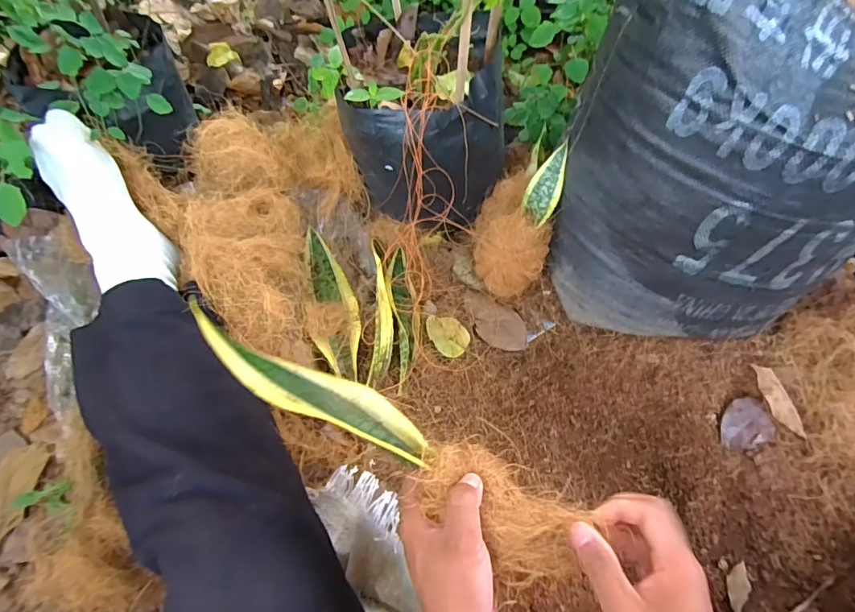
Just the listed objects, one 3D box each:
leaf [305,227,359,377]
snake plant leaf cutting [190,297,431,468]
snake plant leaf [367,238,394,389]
[{"bbox_3d":[-0.126,-0.006,0.628,0.059,0.031,0.215,-12,62,-7],"label":"leaf"},{"bbox_3d":[-0.105,0.067,0.404,0.233,0.022,0.063,24,20,4],"label":"snake plant leaf cutting"},{"bbox_3d":[-0.060,-0.001,0.619,0.030,0.033,0.214,-1,61,-1],"label":"snake plant leaf"}]

